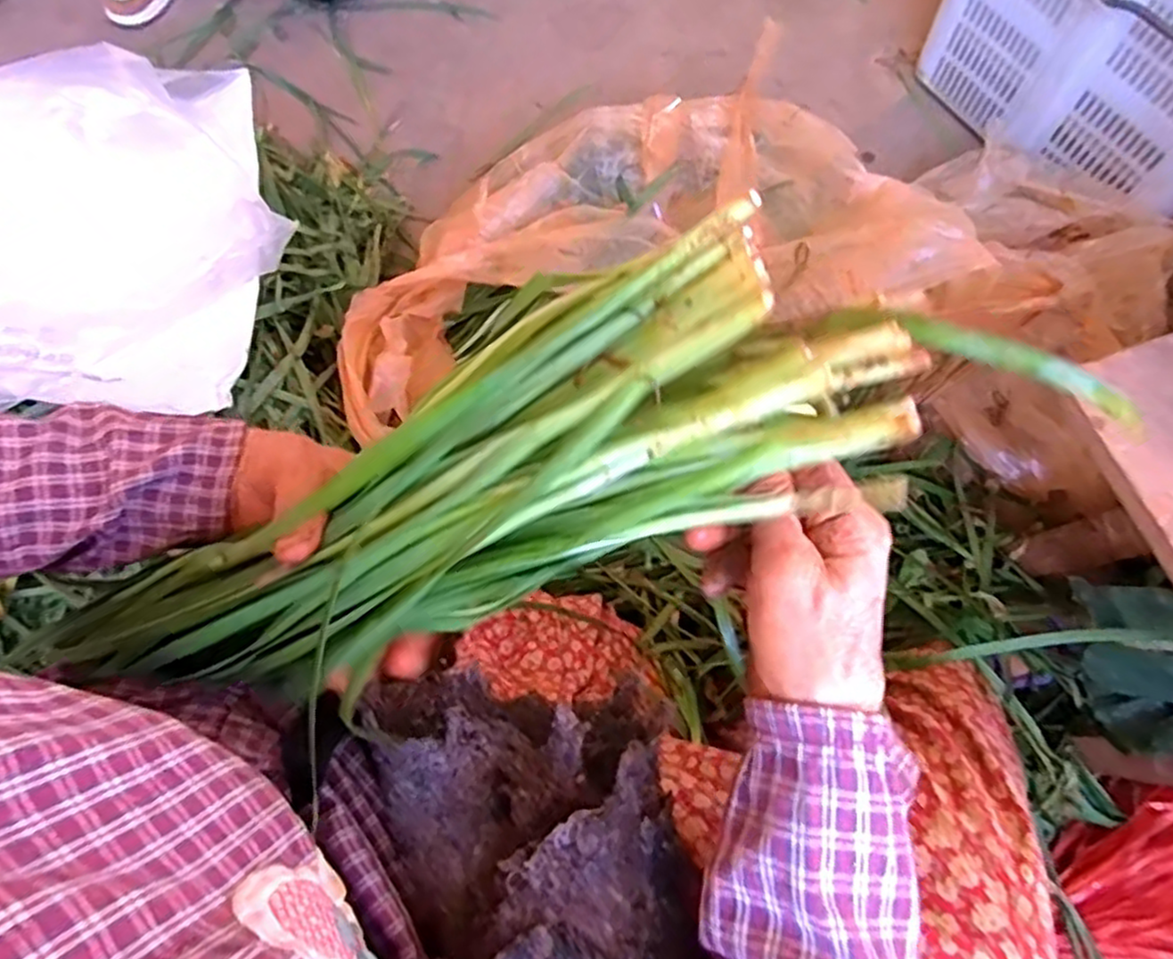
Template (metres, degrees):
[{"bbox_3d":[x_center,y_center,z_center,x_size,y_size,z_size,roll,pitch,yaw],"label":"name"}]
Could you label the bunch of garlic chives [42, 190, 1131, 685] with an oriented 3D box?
[{"bbox_3d":[-0.037,0.006,0.261,0.340,0.065,0.086,-25,69,21],"label":"bunch of garlic chives"}]

